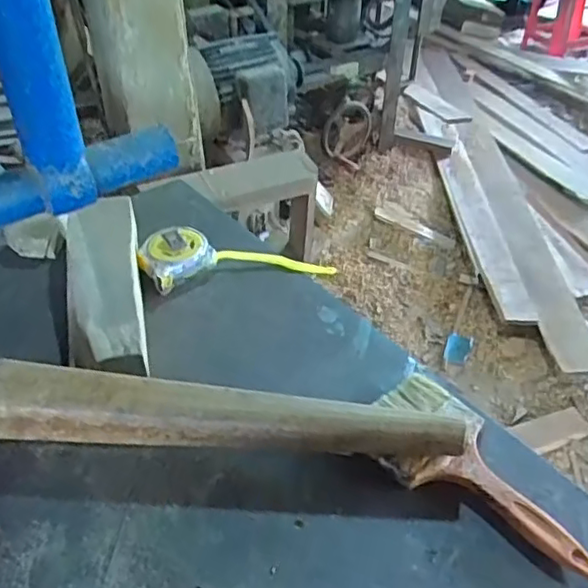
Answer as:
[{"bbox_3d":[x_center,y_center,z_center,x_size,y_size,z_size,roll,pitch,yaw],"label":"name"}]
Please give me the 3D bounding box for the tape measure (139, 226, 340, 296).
[{"bbox_3d":[-0.061,-0.043,0.642,0.189,0.035,0.068,-9,42,-13],"label":"tape measure"}]

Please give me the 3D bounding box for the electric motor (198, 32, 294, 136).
[{"bbox_3d":[-0.116,-0.516,1.538,0.214,0.174,0.213,7,41,6],"label":"electric motor"}]

